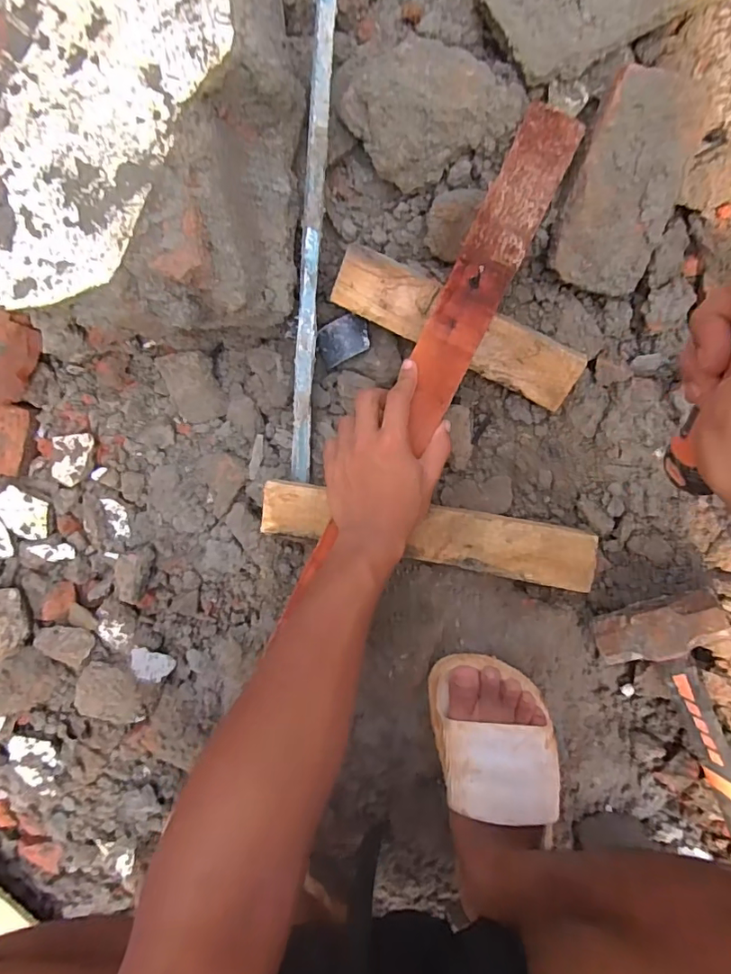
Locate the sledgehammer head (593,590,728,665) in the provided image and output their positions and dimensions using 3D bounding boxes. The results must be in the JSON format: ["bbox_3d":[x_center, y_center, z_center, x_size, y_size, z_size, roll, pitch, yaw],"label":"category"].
[{"bbox_3d":[0.275,0.129,0.480,0.109,0.049,0.053,-28,99,27],"label":"sledgehammer head"}]

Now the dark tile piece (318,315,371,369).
[{"bbox_3d":[-0.023,-0.154,0.534,0.055,0.019,0.039,-26,95,4],"label":"dark tile piece"}]

